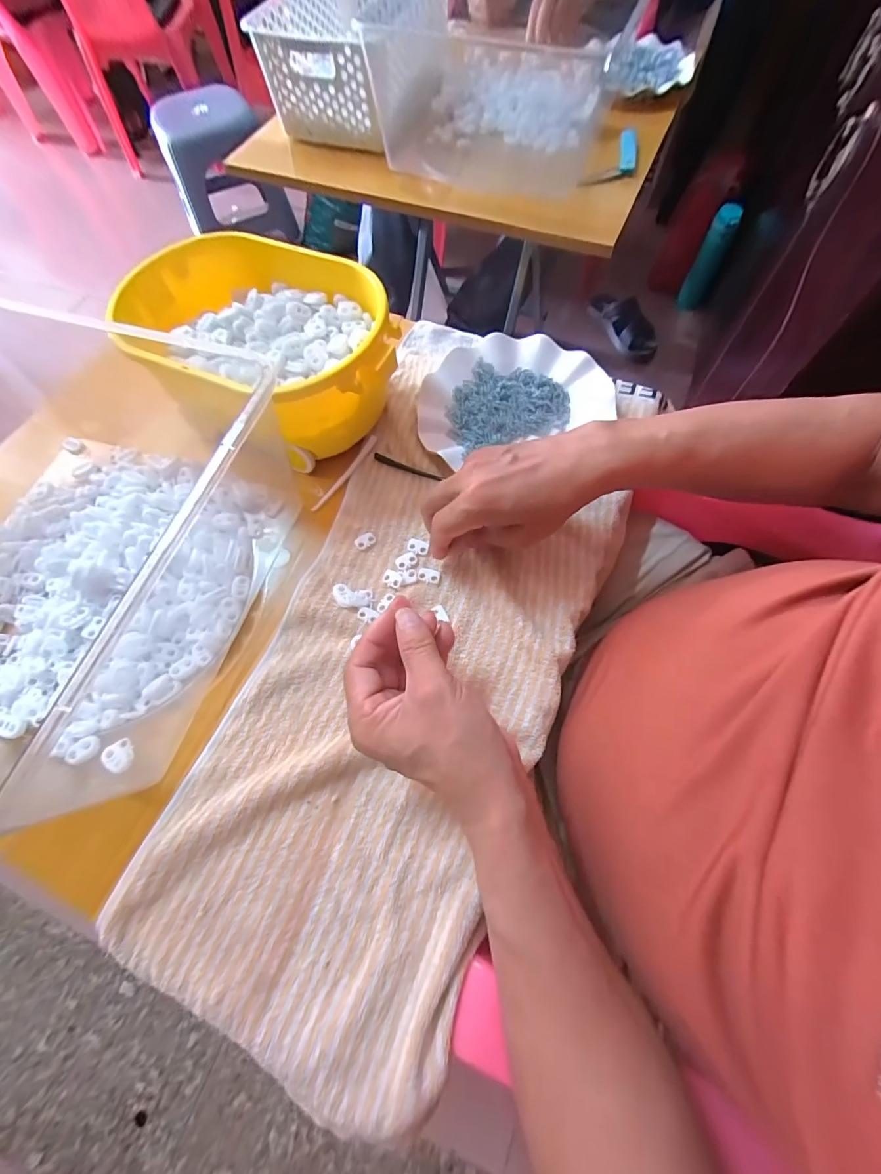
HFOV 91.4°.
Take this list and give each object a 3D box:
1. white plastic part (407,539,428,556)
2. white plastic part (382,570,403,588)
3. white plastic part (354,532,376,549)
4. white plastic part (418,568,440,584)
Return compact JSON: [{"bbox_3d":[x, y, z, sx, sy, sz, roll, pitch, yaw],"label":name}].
[{"bbox_3d":[-0.019,-0.035,0.376,0.019,0.004,0.012,15,68,8],"label":"white plastic part"},{"bbox_3d":[-0.040,-0.008,0.364,0.018,0.004,0.013,31,72,14],"label":"white plastic part"},{"bbox_3d":[-0.067,-0.041,0.381,0.019,0.004,0.013,-32,70,-11],"label":"white plastic part"},{"bbox_3d":[-0.010,-0.010,0.365,0.019,0.004,0.013,16,69,9],"label":"white plastic part"}]

